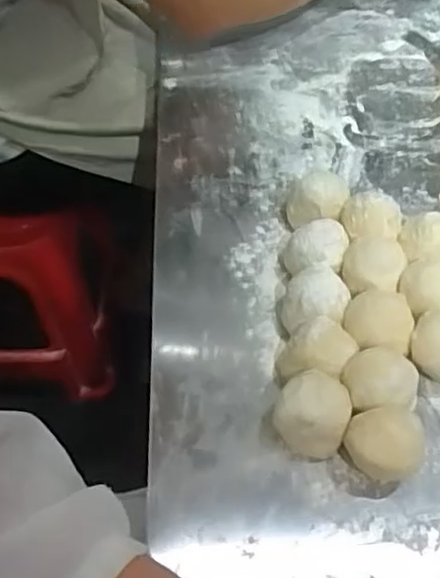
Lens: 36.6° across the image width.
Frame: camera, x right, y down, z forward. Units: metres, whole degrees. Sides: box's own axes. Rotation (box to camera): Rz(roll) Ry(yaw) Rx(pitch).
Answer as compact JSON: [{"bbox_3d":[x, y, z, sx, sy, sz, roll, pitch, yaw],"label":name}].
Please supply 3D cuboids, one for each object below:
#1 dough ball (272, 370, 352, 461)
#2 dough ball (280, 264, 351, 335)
[{"bbox_3d":[0.068,0.090,0.489,0.051,0.052,0.052,1,56,-1],"label":"dough ball"},{"bbox_3d":[0.076,0.014,0.546,0.054,0.049,0.049,-10,57,-8],"label":"dough ball"}]

